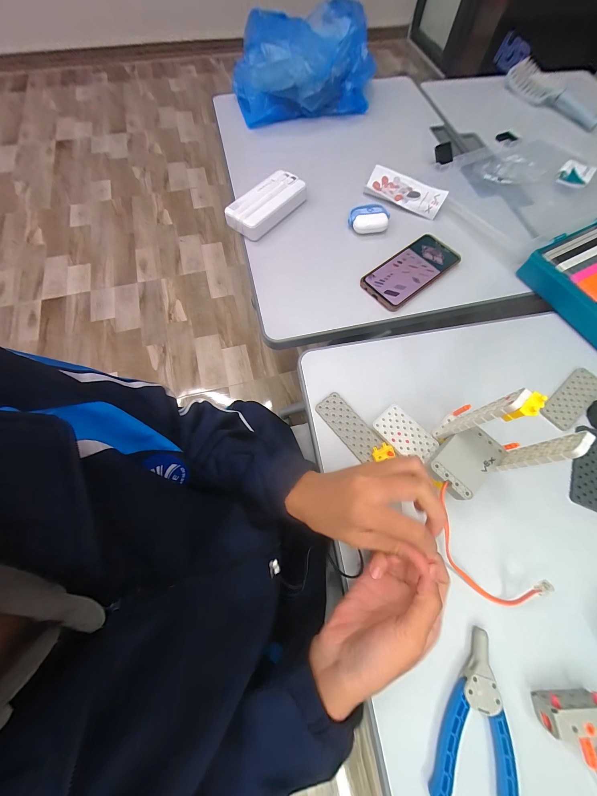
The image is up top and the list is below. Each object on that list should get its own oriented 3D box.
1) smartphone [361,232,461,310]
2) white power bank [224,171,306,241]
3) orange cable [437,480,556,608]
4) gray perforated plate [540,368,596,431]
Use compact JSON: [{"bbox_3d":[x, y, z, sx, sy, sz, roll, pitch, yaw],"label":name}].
[{"bbox_3d":[0.179,-0.201,0.427,0.163,0.014,0.071,-38,74,-14],"label":"smartphone"},{"bbox_3d":[-0.056,-0.333,0.459,0.073,0.029,0.142,36,72,12],"label":"white power bank"},{"bbox_3d":[0.182,0.159,0.279,0.052,0.039,0.135,-39,74,-15],"label":"orange cable"},{"bbox_3d":[0.363,0.000,0.356,0.098,0.004,0.041,-37,74,-11],"label":"gray perforated plate"}]

